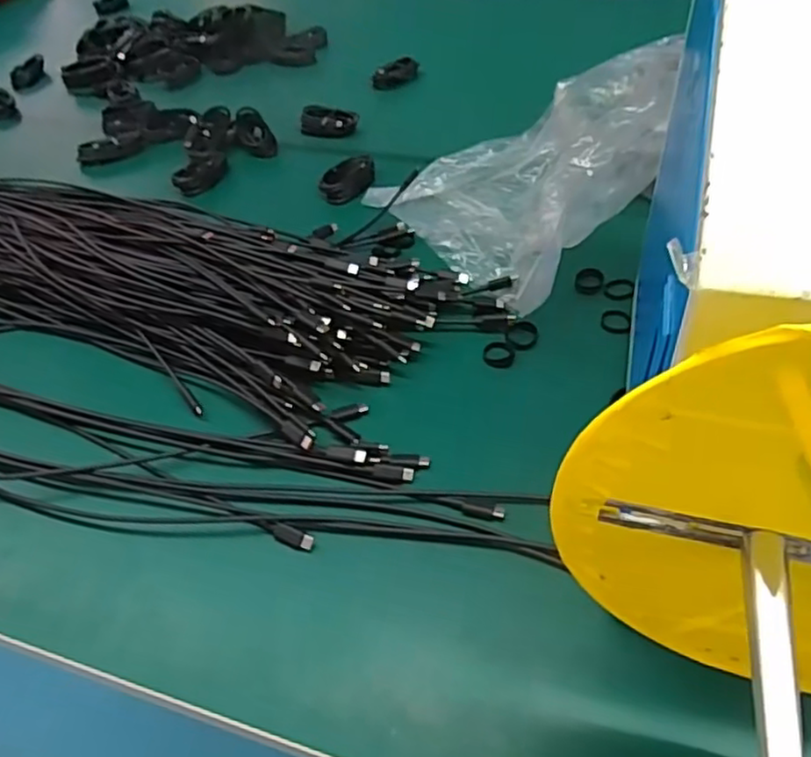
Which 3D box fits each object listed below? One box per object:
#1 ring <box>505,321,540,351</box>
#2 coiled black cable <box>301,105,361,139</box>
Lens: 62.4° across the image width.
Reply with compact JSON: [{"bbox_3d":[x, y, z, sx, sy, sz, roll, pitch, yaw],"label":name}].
[{"bbox_3d":[0.096,-0.035,0.549,0.028,0.007,0.028,-3,45,3],"label":"ring"},{"bbox_3d":[-0.096,-0.323,0.845,0.066,0.033,0.037,4,46,9],"label":"coiled black cable"}]

